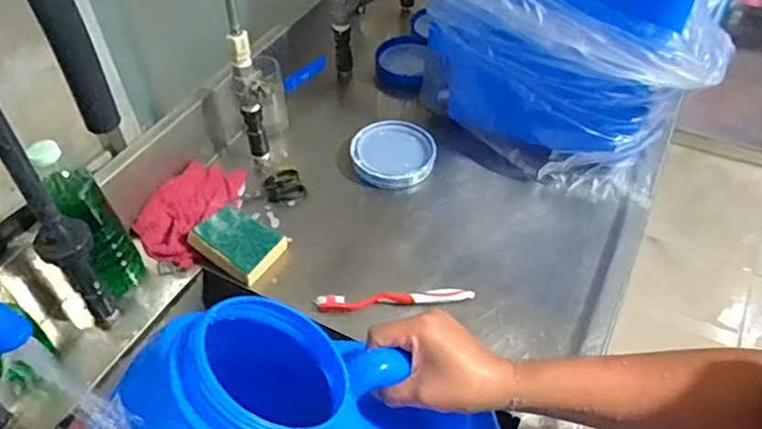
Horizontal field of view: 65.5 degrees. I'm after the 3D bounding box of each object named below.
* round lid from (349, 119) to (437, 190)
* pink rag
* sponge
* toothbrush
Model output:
[{"bbox_3d":[0.018,-0.086,0.870,0.120,0.035,0.120,-1,46,1],"label":"round lid"},{"bbox_3d":[-0.253,-0.013,0.799,0.105,0.030,0.173,22,51,21],"label":"pink rag"},{"bbox_3d":[-0.178,0.036,0.750,0.099,0.027,0.076,33,50,10],"label":"sponge"},{"bbox_3d":[0.017,0.101,0.709,0.186,0.018,0.019,-5,46,-3],"label":"toothbrush"}]

